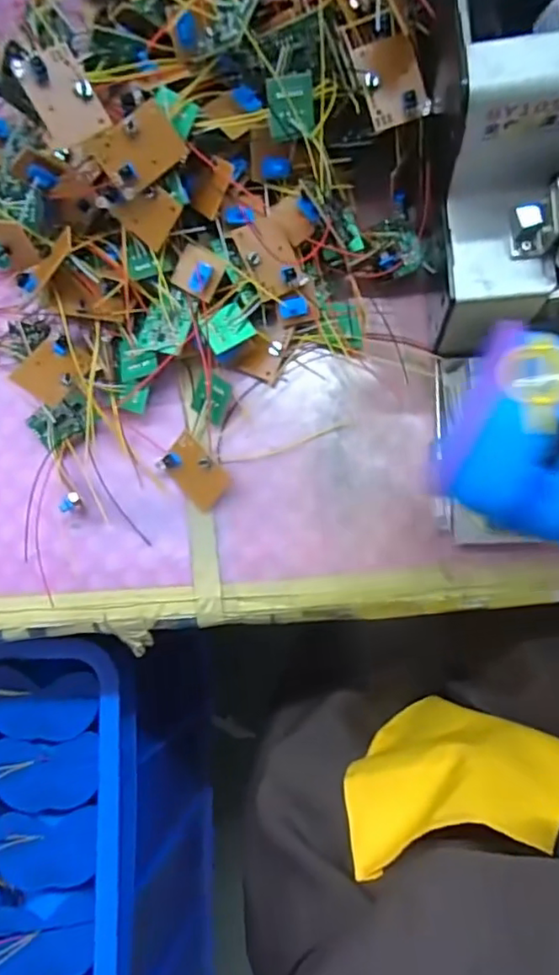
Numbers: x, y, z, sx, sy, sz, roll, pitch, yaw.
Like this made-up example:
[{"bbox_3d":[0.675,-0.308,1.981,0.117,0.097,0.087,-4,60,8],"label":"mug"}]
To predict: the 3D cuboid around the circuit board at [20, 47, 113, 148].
[{"bbox_3d":[-0.110,-0.198,0.298,0.029,0.008,0.041,-29,110,-5],"label":"circuit board"}]

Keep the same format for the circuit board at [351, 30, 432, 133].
[{"bbox_3d":[0.059,-0.215,0.310,0.030,0.009,0.042,-16,96,2],"label":"circuit board"}]

